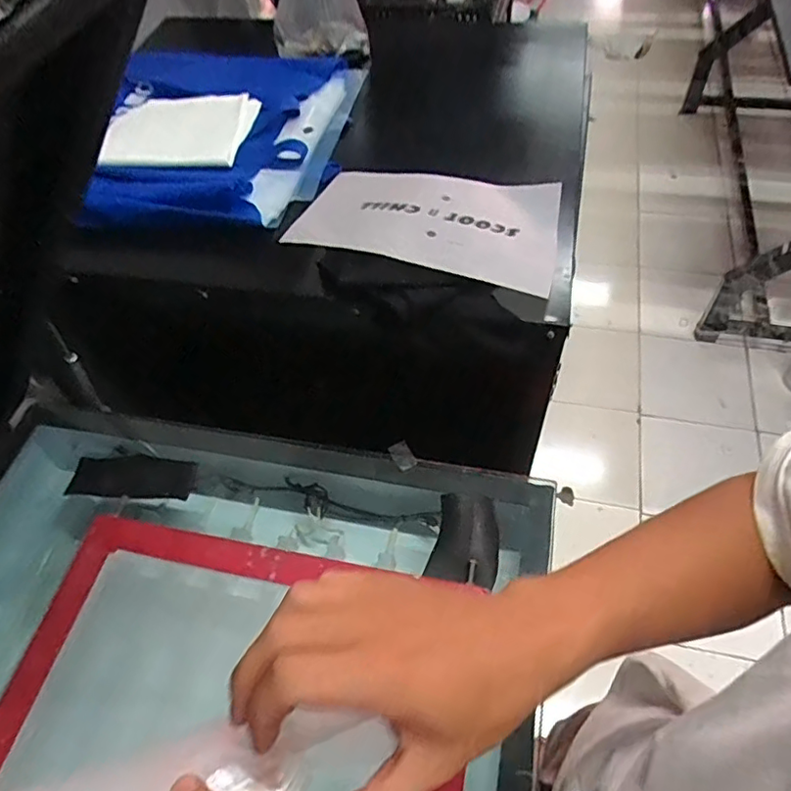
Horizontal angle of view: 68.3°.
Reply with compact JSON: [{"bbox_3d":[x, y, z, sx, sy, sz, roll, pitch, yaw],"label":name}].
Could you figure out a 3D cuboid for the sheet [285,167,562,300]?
[{"bbox_3d":[0.047,-0.220,0.716,0.307,0.047,0.210,12,57,13],"label":"sheet"}]

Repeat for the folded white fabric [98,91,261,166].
[{"bbox_3d":[-0.313,-0.392,0.844,0.197,0.021,0.177,-2,55,3],"label":"folded white fabric"}]

